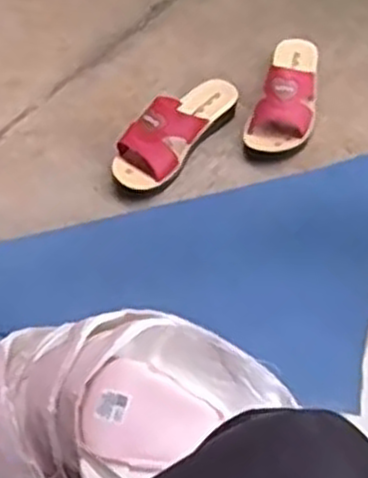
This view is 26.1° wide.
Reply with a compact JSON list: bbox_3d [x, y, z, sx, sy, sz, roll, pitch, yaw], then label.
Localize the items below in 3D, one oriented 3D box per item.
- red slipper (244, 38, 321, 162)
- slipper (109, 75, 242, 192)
[{"bbox_3d":[0.145,-0.220,1.127,0.091,0.088,0.217,9,55,9],"label":"red slipper"},{"bbox_3d":[-0.013,-0.154,1.094,0.081,0.070,0.218,31,61,23],"label":"slipper"}]

